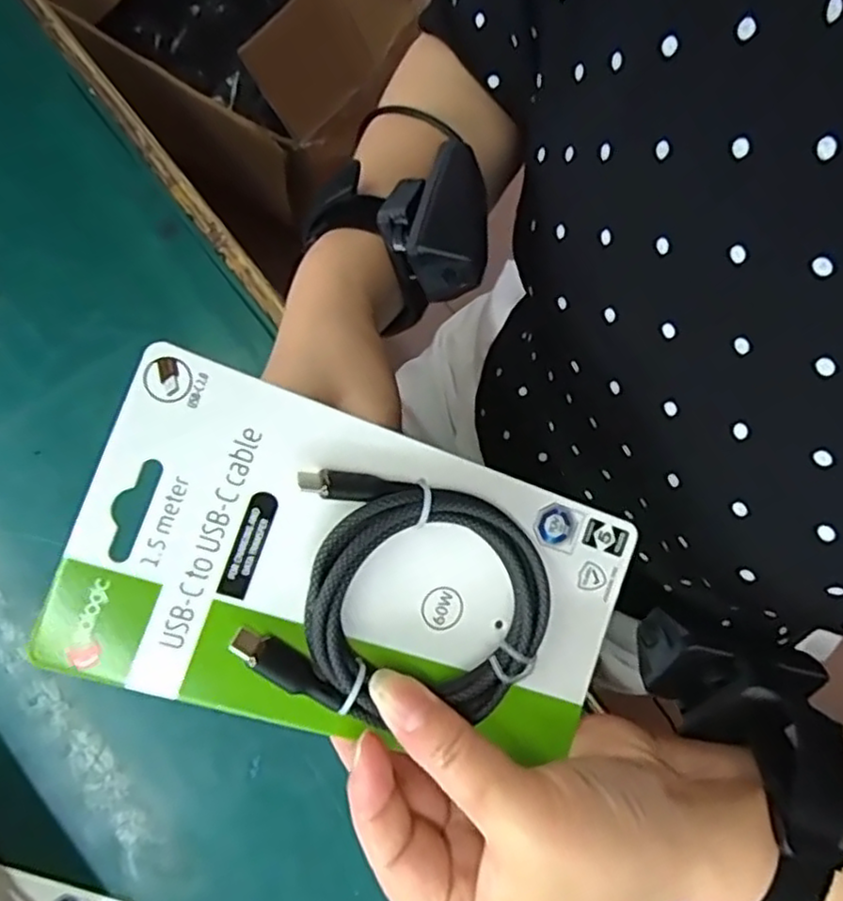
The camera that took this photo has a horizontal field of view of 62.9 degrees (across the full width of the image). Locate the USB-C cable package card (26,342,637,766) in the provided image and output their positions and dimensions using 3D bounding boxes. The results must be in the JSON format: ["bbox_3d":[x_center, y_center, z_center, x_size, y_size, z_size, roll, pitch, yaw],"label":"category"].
[{"bbox_3d":[-0.016,0.043,0.221,0.177,0.015,0.097,21,85,-18],"label":"USB-C cable package card"}]

